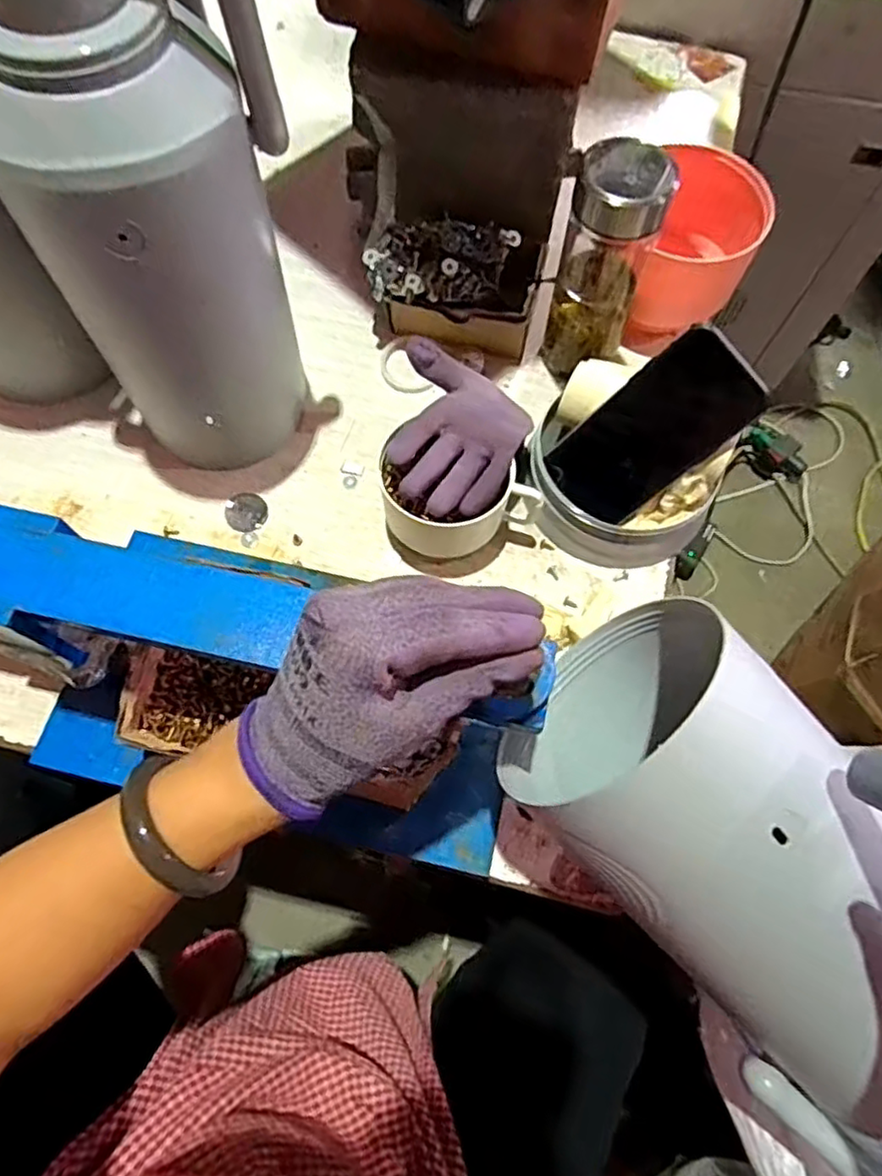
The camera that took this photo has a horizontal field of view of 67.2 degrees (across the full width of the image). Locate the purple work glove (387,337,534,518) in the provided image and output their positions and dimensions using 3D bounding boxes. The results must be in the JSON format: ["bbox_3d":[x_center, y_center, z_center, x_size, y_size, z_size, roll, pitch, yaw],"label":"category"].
[{"bbox_3d":[0.016,-0.123,0.531,0.104,0.052,0.130,11,70,3],"label":"purple work glove"}]

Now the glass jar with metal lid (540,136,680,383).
[{"bbox_3d":[0.136,-0.272,0.563,0.069,0.206,0.062,11,70,3],"label":"glass jar with metal lid"}]

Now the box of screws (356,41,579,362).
[{"bbox_3d":[0.011,-0.330,0.596,0.194,0.175,0.127,12,70,3],"label":"box of screws"}]

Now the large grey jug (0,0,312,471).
[{"bbox_3d":[-0.189,-0.255,0.429,0.138,0.417,0.163,40,74,12],"label":"large grey jug"}]

